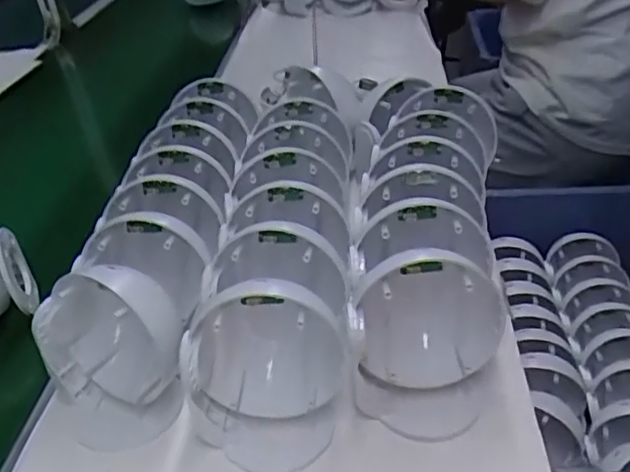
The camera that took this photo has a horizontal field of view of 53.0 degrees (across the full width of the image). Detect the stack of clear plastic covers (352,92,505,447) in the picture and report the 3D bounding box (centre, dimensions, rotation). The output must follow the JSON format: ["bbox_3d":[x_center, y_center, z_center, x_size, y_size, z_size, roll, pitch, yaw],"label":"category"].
[{"bbox_3d":[0.100,-0.005,0.566,0.115,0.119,0.335,2,36,13],"label":"stack of clear plastic covers"}]

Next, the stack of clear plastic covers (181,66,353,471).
[{"bbox_3d":[-0.020,-0.011,0.589,0.108,0.121,0.433,-2,35,6],"label":"stack of clear plastic covers"}]

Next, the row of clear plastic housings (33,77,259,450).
[{"bbox_3d":[-0.137,-0.011,0.606,0.122,0.118,0.401,-2,35,6],"label":"row of clear plastic housings"}]

